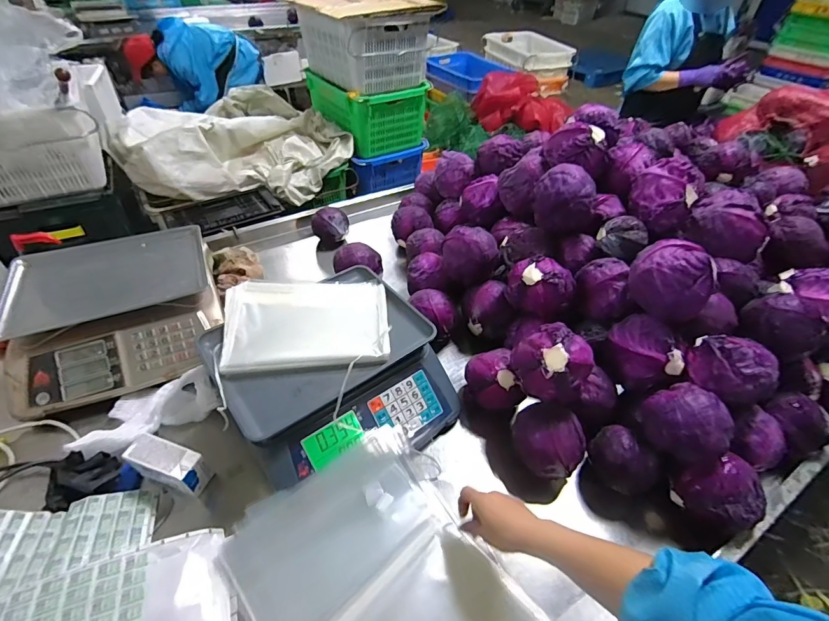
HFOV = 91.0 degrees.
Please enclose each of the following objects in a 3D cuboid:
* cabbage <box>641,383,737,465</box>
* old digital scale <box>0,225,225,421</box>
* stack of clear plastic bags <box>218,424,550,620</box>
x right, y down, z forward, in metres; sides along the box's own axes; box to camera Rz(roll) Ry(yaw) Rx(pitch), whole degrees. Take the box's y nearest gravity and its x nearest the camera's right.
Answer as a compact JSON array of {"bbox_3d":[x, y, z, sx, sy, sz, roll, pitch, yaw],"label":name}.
[{"bbox_3d":[0.387,0.163,0.582,0.089,0.089,0.092,1,44,-1],"label":"cabbage"},{"bbox_3d":[-0.579,-0.007,0.804,0.348,0.100,0.357,-15,47,-18],"label":"old digital scale"},{"bbox_3d":[-0.038,0.354,0.518,0.276,0.033,0.345,-28,58,-30],"label":"stack of clear plastic bags"}]

